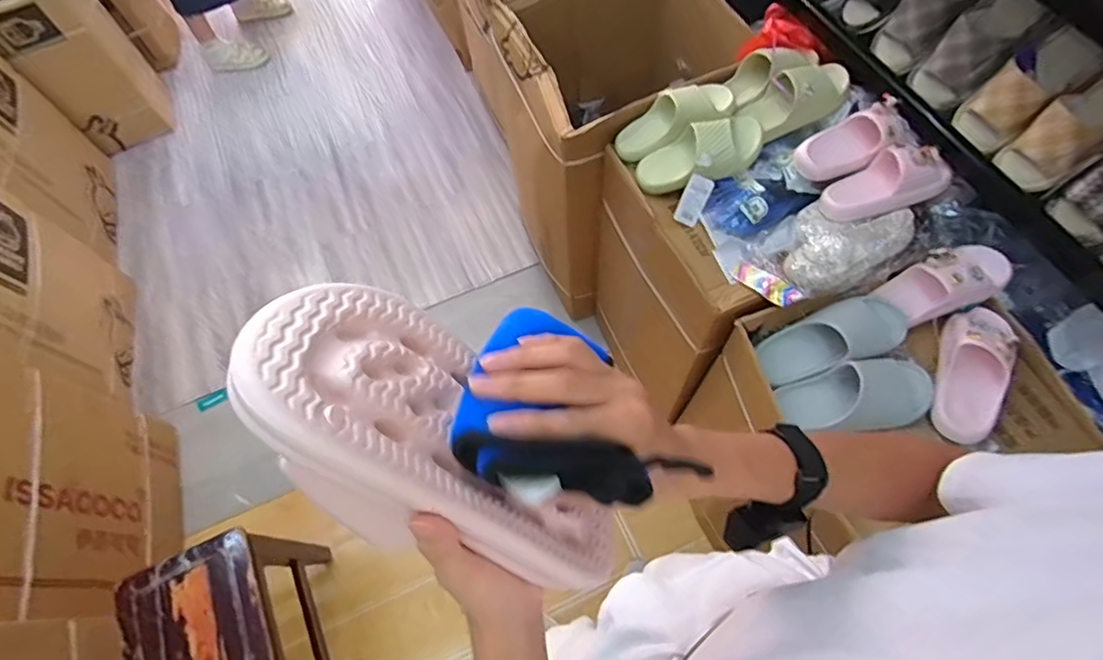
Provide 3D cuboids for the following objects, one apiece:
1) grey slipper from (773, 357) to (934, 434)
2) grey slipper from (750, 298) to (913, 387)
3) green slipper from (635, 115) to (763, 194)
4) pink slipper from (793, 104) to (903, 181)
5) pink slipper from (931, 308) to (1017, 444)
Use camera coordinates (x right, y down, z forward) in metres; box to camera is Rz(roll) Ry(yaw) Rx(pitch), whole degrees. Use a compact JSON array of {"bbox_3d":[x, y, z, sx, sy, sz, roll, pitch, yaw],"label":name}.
[{"bbox_3d":[0.499,0.107,0.915,0.246,0.048,0.103,-9,65,-2],"label":"grey slipper"},{"bbox_3d":[0.476,0.009,0.943,0.262,0.052,0.098,-19,65,-7],"label":"grey slipper"},{"bbox_3d":[0.271,-0.325,1.058,0.230,0.086,0.085,-15,62,25],"label":"green slipper"},{"bbox_3d":[0.520,-0.323,0.986,0.172,0.055,0.076,-26,64,17],"label":"pink slipper"},{"bbox_3d":[0.675,0.065,0.901,0.085,0.073,0.225,22,67,12],"label":"pink slipper"}]

